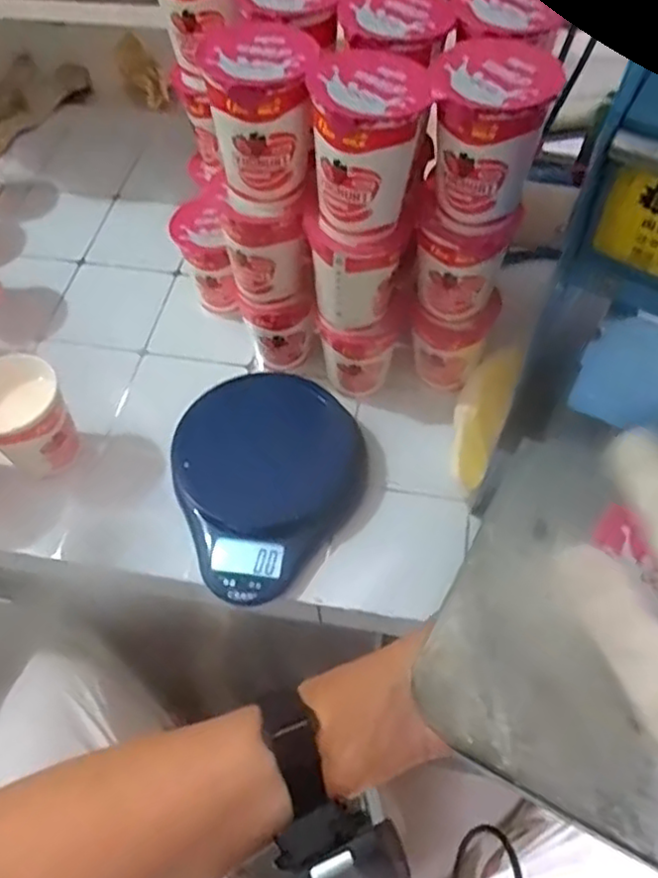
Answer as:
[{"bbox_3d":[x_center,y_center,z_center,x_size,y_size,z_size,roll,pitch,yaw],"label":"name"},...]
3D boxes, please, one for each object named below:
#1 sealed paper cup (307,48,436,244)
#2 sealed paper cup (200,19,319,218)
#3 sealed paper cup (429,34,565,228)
[{"bbox_3d":[0.024,-0.171,0.404,0.062,0.085,0.066,4,58,4],"label":"sealed paper cup"},{"bbox_3d":[-0.041,-0.198,0.424,0.063,0.102,0.068,-1,58,1],"label":"sealed paper cup"},{"bbox_3d":[0.092,-0.175,0.403,0.064,0.084,0.070,-1,58,1],"label":"sealed paper cup"}]

